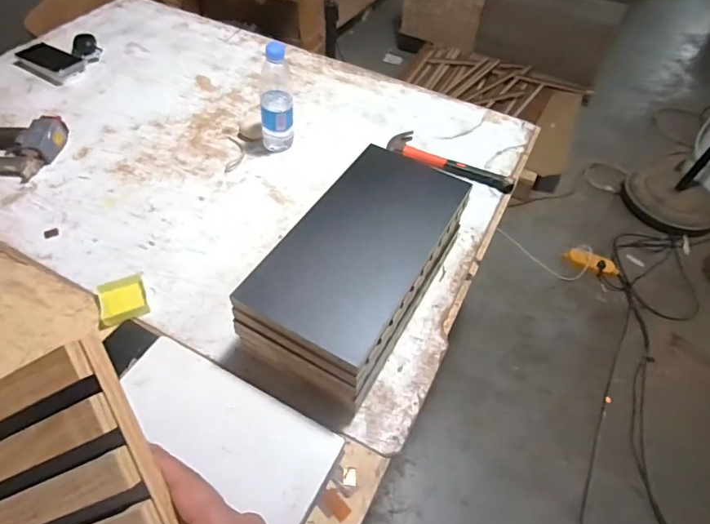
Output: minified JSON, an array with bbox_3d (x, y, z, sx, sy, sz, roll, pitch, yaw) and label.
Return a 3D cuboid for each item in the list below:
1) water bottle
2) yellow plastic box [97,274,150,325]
[{"bbox_3d":[-0.149,-0.310,0.866,0.063,0.216,0.057,2,54,-2],"label":"water bottle"},{"bbox_3d":[-0.357,0.056,0.705,0.065,0.013,0.076,-19,57,-16],"label":"yellow plastic box"}]

